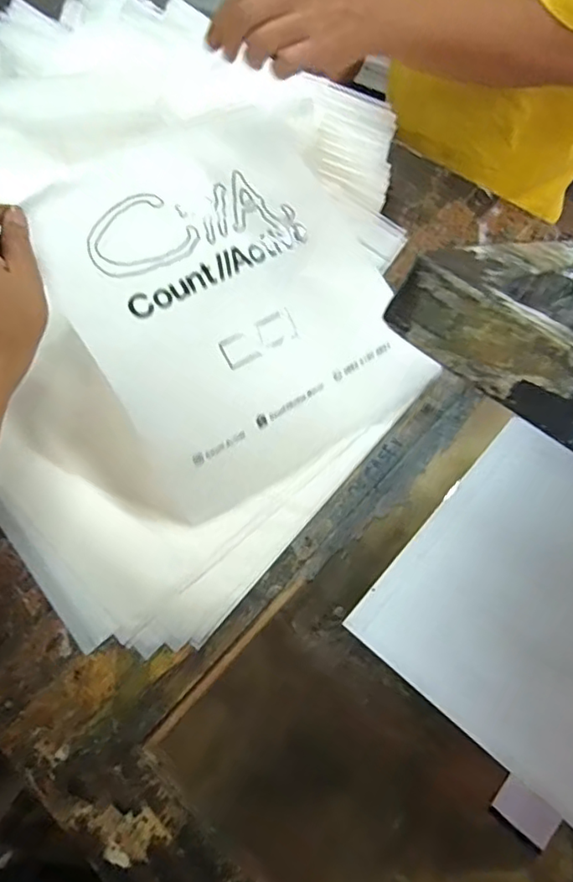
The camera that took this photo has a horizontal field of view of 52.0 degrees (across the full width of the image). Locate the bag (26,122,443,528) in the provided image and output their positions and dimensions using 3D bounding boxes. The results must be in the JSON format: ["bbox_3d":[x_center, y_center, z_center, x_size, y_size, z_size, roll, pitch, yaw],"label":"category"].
[{"bbox_3d":[-0.042,-0.123,0.532,0.268,0.036,0.311,-28,92,-17],"label":"bag"}]

